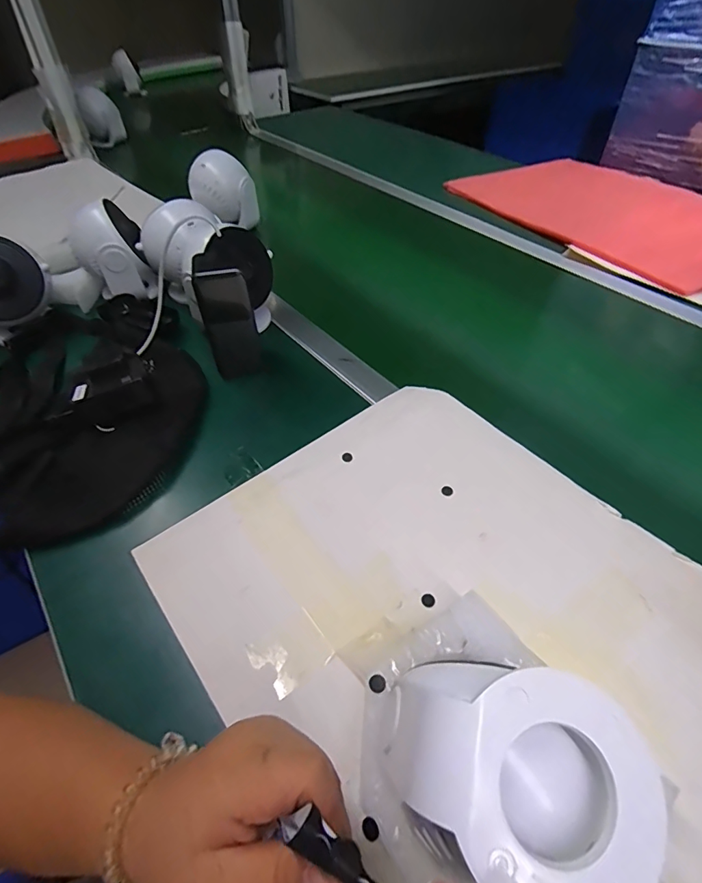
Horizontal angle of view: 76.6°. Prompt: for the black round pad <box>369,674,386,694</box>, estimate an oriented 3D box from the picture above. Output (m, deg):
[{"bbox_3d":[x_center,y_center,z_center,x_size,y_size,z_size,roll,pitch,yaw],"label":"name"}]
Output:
[{"bbox_3d":[0.016,0.149,0.273,0.010,0.004,0.010,0,46,0],"label":"black round pad"}]

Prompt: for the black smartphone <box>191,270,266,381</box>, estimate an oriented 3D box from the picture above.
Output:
[{"bbox_3d":[-0.129,-0.125,0.485,0.057,0.125,0.015,-20,51,-17],"label":"black smartphone"}]

